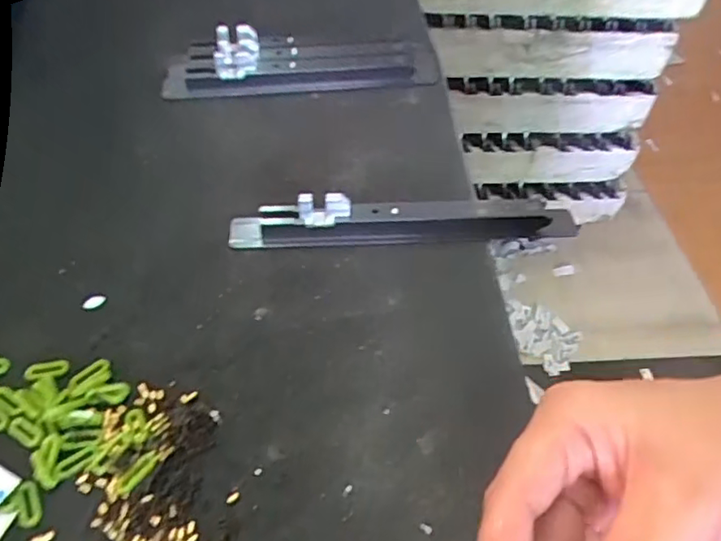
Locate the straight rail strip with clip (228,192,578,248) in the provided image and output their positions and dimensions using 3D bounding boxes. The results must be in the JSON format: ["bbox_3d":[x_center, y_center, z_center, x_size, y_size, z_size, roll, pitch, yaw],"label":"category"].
[{"bbox_3d":[0.026,-0.032,0.349,0.203,0.030,0.019,-2,49,-4],"label":"straight rail strip with clip"}]

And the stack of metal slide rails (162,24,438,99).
[{"bbox_3d":[-0.044,-0.163,0.459,0.209,0.034,0.053,-5,50,-7],"label":"stack of metal slide rails"}]

